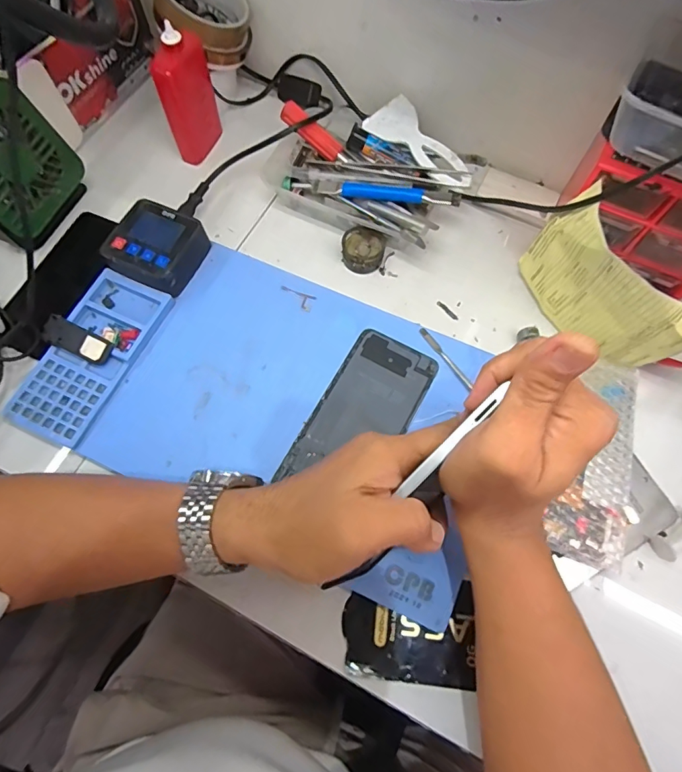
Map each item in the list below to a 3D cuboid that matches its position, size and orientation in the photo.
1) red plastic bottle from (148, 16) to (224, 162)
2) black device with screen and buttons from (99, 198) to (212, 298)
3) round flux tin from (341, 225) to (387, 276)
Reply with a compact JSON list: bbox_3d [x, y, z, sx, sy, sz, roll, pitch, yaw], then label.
[{"bbox_3d":[-0.143,-0.271,0.424,0.026,0.101,0.060,11,69,2],"label":"red plastic bottle"},{"bbox_3d":[-0.167,-0.125,0.408,0.072,0.028,0.072,25,71,8],"label":"black device with screen and buttons"},{"bbox_3d":[0.021,-0.127,0.427,0.039,0.018,0.038,1,69,-2],"label":"round flux tin"}]

